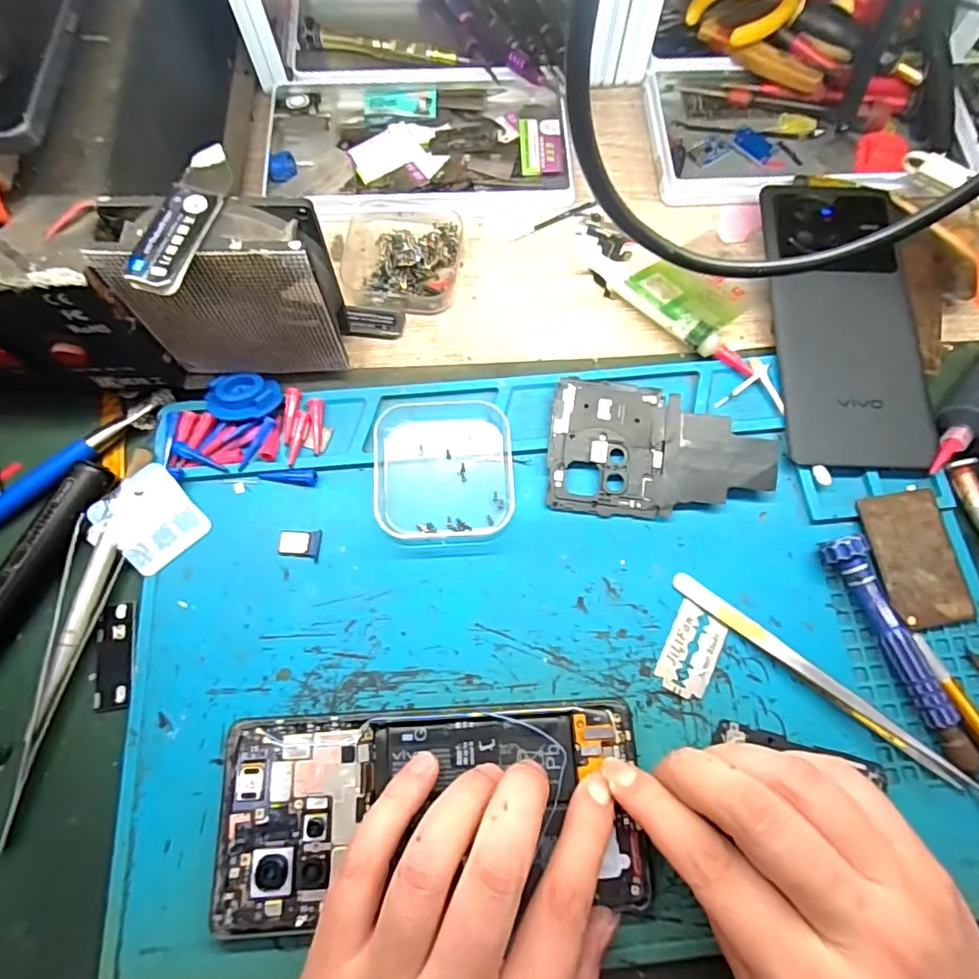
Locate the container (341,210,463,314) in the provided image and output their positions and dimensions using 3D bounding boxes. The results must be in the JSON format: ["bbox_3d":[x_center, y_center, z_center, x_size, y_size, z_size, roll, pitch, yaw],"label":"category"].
[{"bbox_3d":[-0.049,-0.130,0.297,0.064,0.021,0.062,7,73,2],"label":"container"}]

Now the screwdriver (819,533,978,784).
[{"bbox_3d":[0.180,0.076,0.229,0.021,0.015,0.120,-19,74,-6],"label":"screwdriver"}]

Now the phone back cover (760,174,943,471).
[{"bbox_3d":[0.184,-0.091,0.281,0.072,0.008,0.164,1,73,0],"label":"phone back cover"}]

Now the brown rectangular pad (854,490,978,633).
[{"bbox_3d":[0.195,0.031,0.249,0.037,0.005,0.059,-7,73,-2],"label":"brown rectangular pad"}]

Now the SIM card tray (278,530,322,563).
[{"bbox_3d":[-0.088,0.025,0.251,0.019,0.004,0.013,1,73,0],"label":"SIM card tray"}]

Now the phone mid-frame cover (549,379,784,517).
[{"bbox_3d":[0.082,-0.018,0.262,0.104,0.004,0.065,6,80,4],"label":"phone mid-frame cover"}]

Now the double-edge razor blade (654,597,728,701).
[{"bbox_3d":[0.089,0.071,0.238,0.023,0.004,0.039,27,75,8],"label":"double-edge razor blade"}]

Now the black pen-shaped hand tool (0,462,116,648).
[{"bbox_3d":[-0.203,0.044,0.235,0.019,0.014,0.122,23,75,7],"label":"black pen-shaped hand tool"}]

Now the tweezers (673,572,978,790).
[{"bbox_3d":[0.139,0.080,0.232,0.135,0.011,0.008,37,77,10],"label":"tweezers"}]

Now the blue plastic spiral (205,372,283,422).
[{"bbox_3d":[-0.120,-0.046,0.263,0.035,0.009,0.026,12,74,3],"label":"blue plastic spiral"}]

